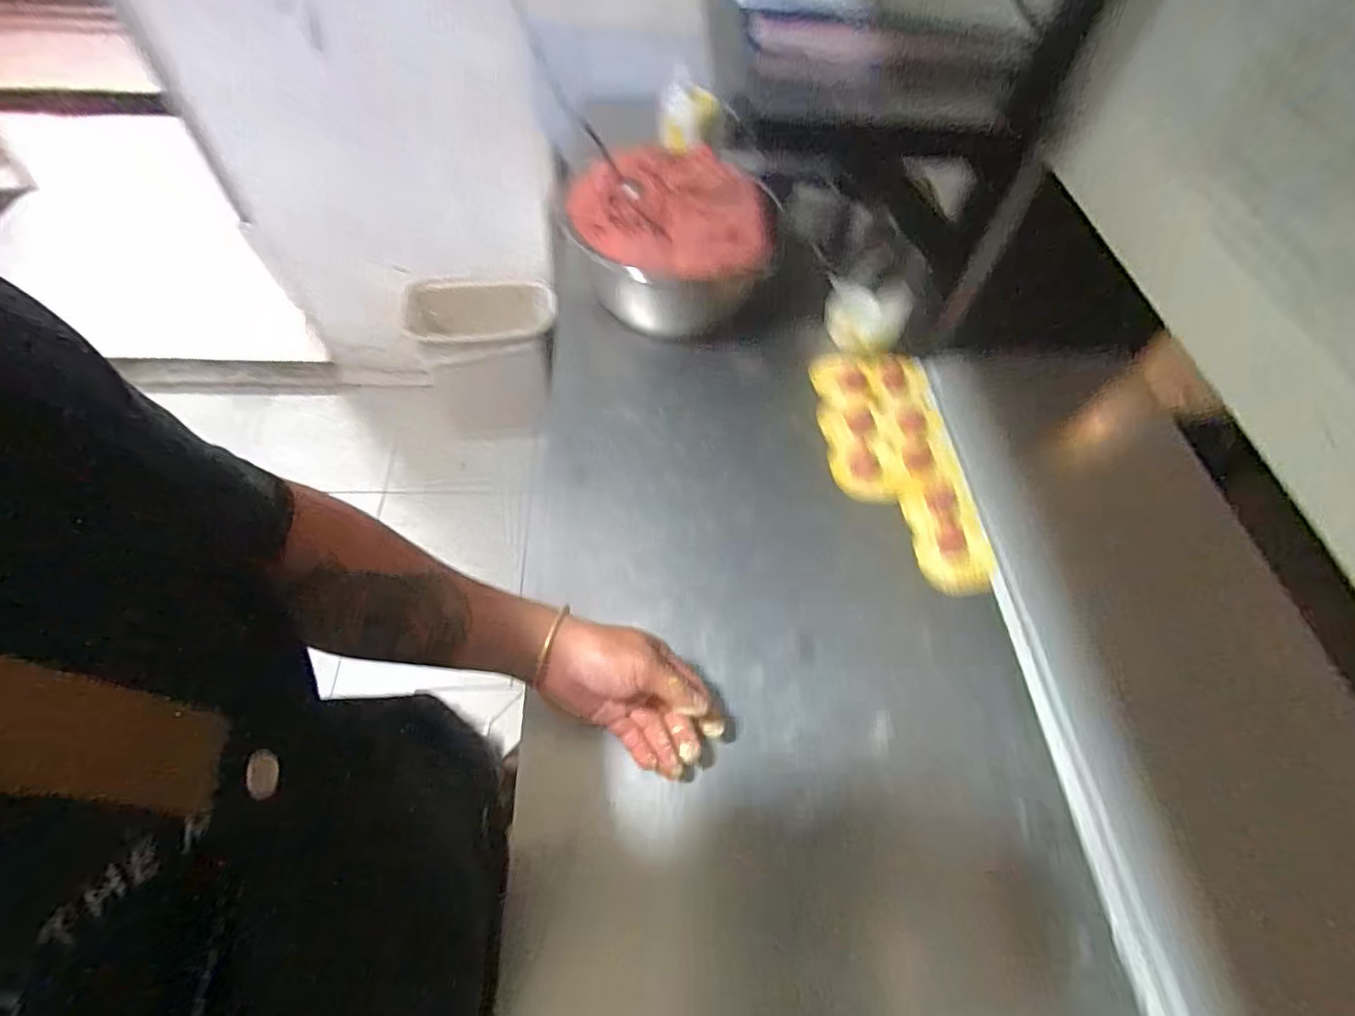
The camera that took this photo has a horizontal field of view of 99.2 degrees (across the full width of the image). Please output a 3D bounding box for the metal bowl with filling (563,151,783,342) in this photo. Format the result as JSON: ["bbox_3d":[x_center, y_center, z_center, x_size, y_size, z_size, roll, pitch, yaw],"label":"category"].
[{"bbox_3d":[-0.015,-0.342,0.757,0.233,0.133,0.225,-1,56,1],"label":"metal bowl with filling"}]

